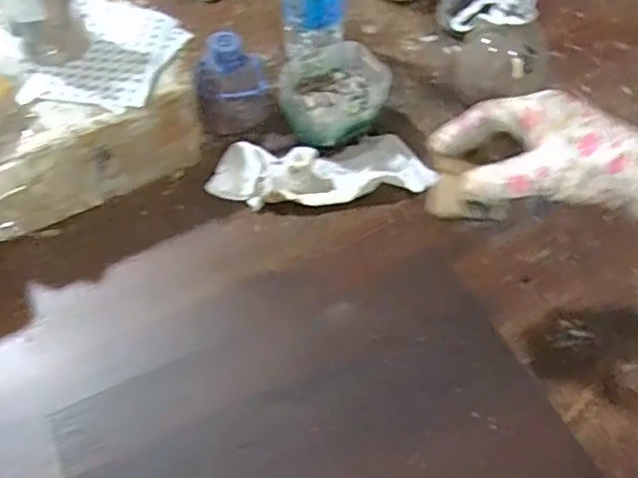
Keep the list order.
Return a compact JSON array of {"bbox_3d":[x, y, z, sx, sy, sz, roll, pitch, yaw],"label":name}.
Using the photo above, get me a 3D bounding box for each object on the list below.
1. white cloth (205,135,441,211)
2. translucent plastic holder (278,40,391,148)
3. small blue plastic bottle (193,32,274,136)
[{"bbox_3d":[0.002,-0.070,0.607,0.212,0.036,0.076,-9,57,-9],"label":"white cloth"},{"bbox_3d":[0.014,-0.144,0.638,0.102,0.070,0.091,-26,60,-17],"label":"translucent plastic holder"},{"bbox_3d":[-0.087,-0.161,0.632,0.076,0.092,0.082,-6,57,-7],"label":"small blue plastic bottle"}]

